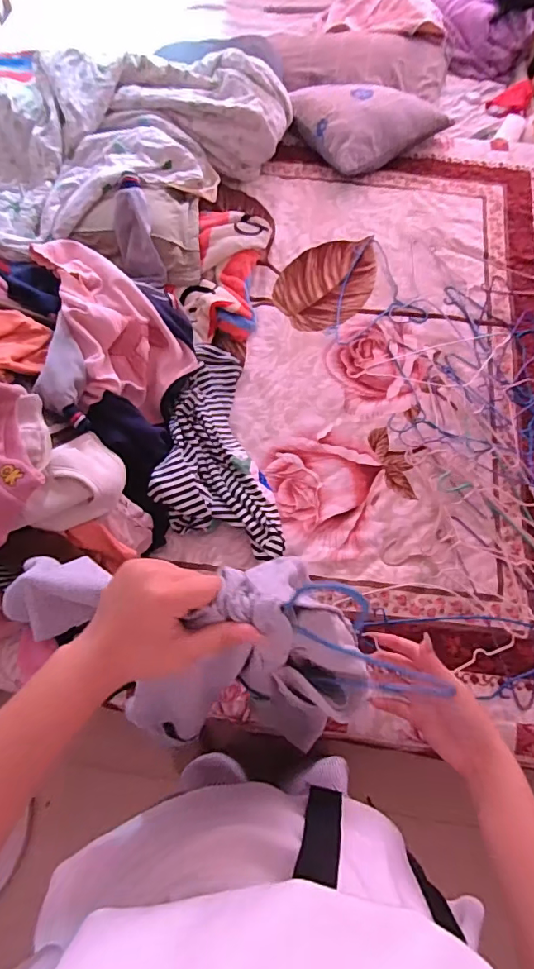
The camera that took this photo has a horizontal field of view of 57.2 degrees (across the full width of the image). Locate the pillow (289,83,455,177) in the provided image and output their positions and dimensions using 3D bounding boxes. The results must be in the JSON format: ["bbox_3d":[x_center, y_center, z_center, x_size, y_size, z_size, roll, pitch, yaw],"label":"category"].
[{"bbox_3d":[0.294,-1.130,1.512,0.396,0.101,0.343,-32,71,-14],"label":"pillow"}]

